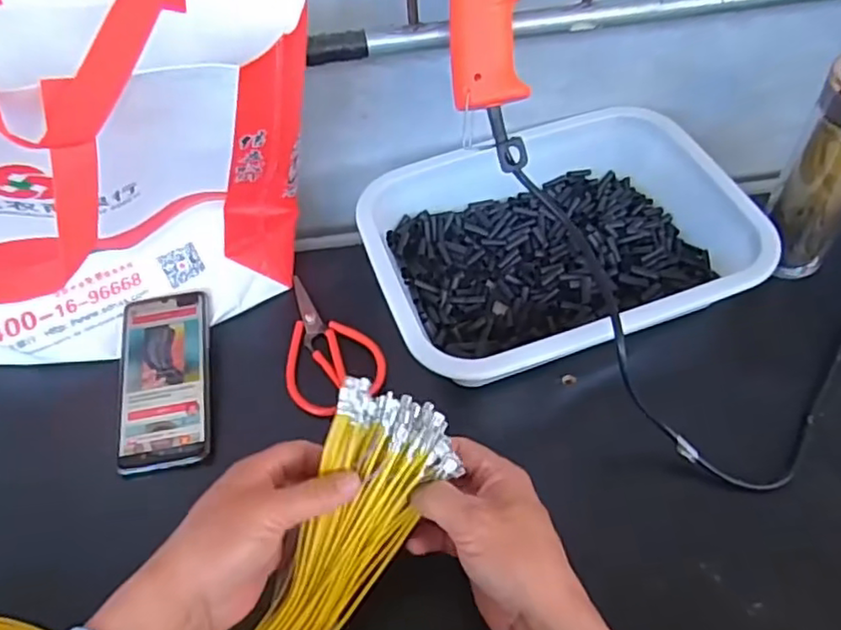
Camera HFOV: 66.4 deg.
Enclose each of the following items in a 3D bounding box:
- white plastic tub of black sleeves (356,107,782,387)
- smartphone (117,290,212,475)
[{"bbox_3d":[0.113,-0.081,0.612,0.320,0.073,0.246,-16,52,-7],"label":"white plastic tub of black sleeves"},{"bbox_3d":[-0.228,0.053,0.576,0.079,0.009,0.168,-10,61,-2],"label":"smartphone"}]

